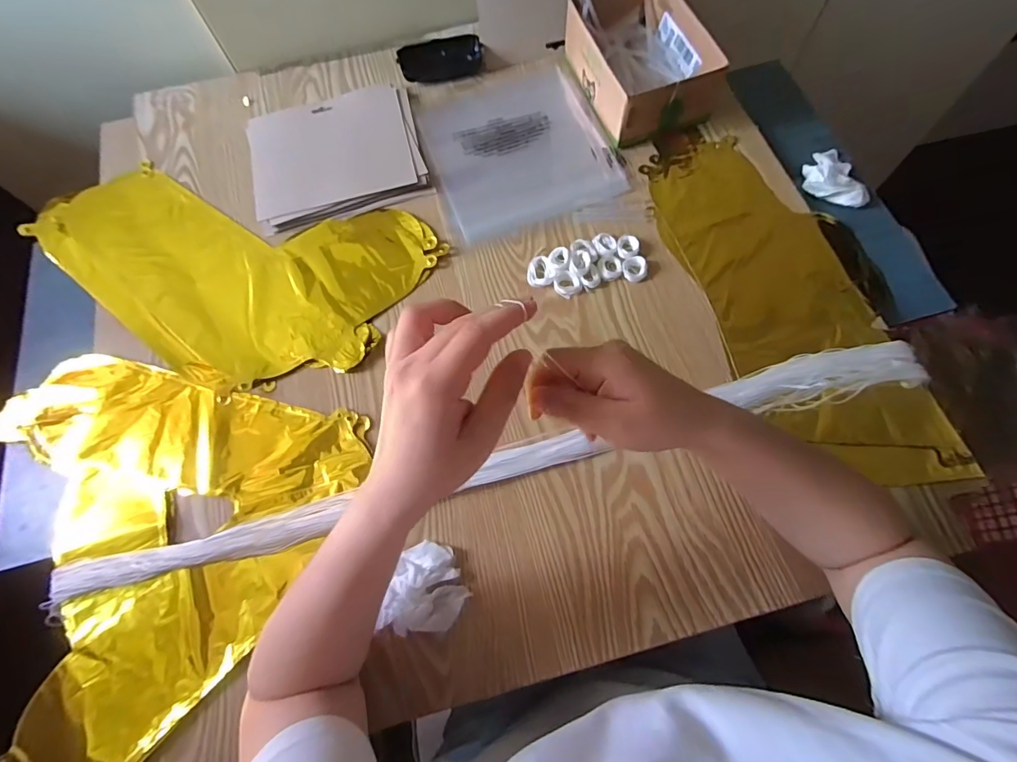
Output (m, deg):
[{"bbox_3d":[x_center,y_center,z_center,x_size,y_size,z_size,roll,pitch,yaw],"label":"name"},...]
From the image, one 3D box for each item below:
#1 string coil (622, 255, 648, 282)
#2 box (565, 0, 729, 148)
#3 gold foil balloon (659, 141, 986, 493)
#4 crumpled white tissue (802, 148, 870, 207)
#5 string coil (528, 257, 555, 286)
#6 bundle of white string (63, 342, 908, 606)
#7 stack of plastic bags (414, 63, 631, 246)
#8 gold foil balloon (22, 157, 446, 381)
[{"bbox_3d":[0.135,-0.119,0.507,0.026,0.010,0.027,-1,70,2],"label":"string coil"},{"bbox_3d":[0.157,-0.385,0.569,0.131,0.068,0.194,-17,70,-3],"label":"box"},{"bbox_3d":[0.282,-0.089,0.484,0.157,0.012,0.408,-16,70,-3],"label":"gold foil balloon"},{"bbox_3d":[0.369,-0.236,0.545,0.062,0.022,0.085,-11,70,-1],"label":"crumpled white tissue"},{"bbox_3d":[0.035,-0.119,0.513,0.028,0.008,0.037,2,70,3],"label":"string coil"},{"bbox_3d":[-0.007,0.075,0.432,0.810,0.023,0.046,-14,70,-2],"label":"bundle of white string"},{"bbox_3d":[0.012,-0.288,0.582,0.207,0.009,0.230,-19,71,-4],"label":"stack of plastic bags"},{"bbox_3d":[-0.315,-0.122,0.525,0.430,0.014,0.229,13,72,7],"label":"gold foil balloon"}]

